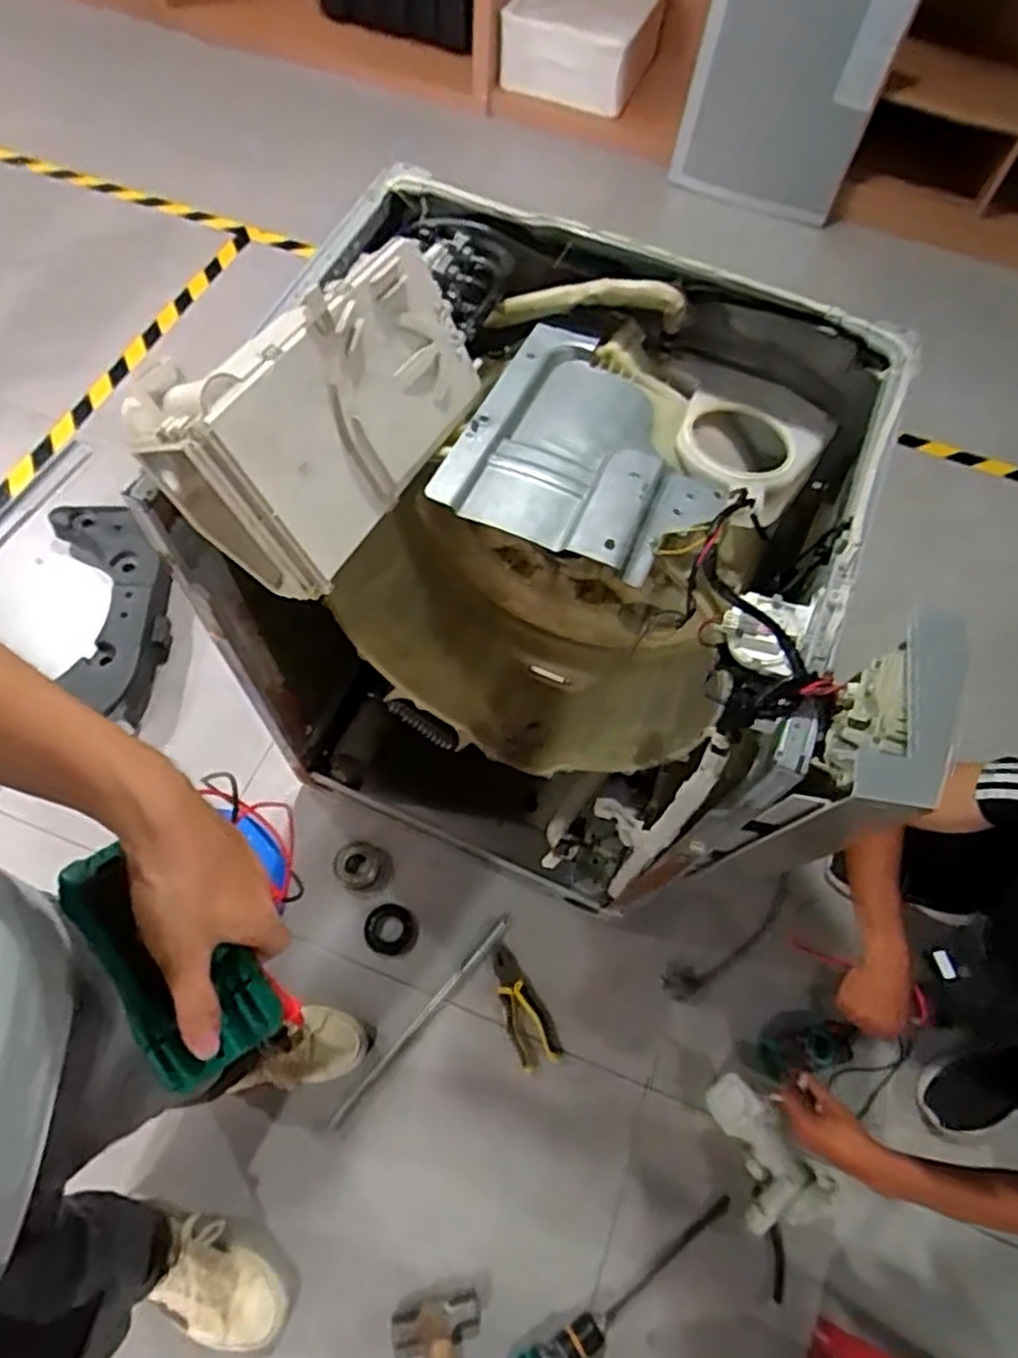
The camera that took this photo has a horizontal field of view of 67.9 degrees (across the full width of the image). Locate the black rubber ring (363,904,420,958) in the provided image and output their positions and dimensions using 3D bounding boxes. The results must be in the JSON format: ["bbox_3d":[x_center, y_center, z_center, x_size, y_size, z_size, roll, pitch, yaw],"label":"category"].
[{"bbox_3d":[-0.193,0.411,1.240,0.087,0.012,0.080,2,62,-3],"label":"black rubber ring"}]

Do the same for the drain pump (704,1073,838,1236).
[{"bbox_3d":[0.374,0.683,1.108,0.118,0.094,0.198,-13,64,-11],"label":"drain pump"}]

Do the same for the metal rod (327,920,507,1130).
[{"bbox_3d":[-0.132,0.522,1.169,0.017,0.021,0.378,39,68,17],"label":"metal rod"}]

